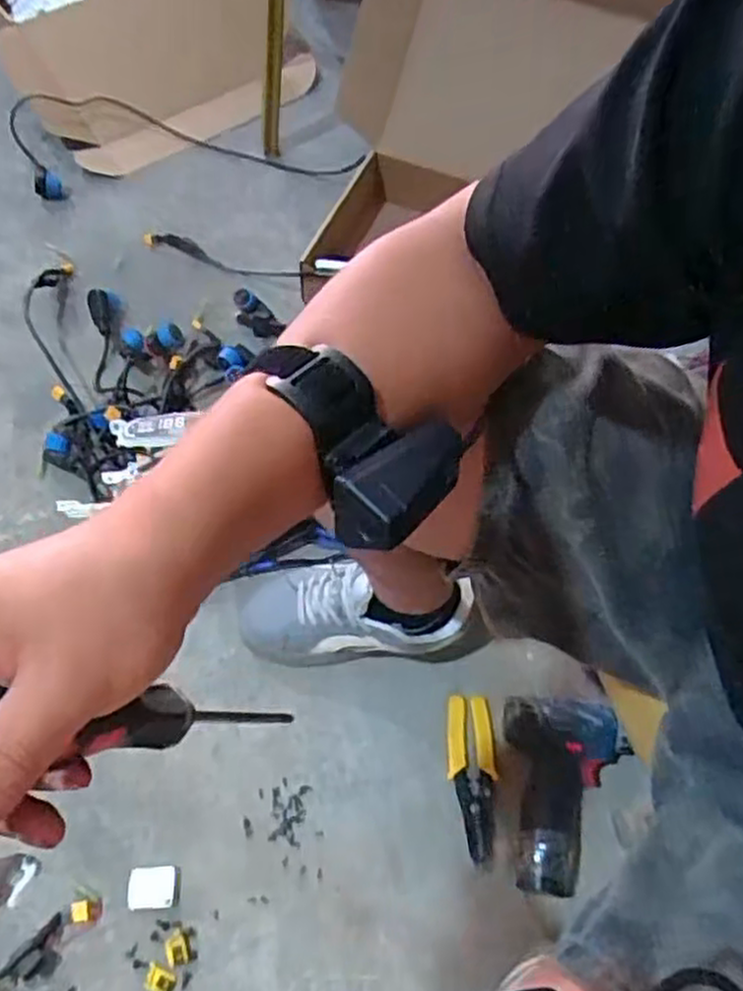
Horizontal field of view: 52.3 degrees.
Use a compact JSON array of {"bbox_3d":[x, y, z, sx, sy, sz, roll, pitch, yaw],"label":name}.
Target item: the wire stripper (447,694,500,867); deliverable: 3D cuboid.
[{"bbox_3d":[0.105,0.292,0.788,0.049,0.010,0.160,2,62,1],"label":"wire stripper"}]

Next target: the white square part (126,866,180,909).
[{"bbox_3d":[-0.212,0.383,0.738,0.048,0.009,0.037,-4,62,-2],"label":"white square part"}]

